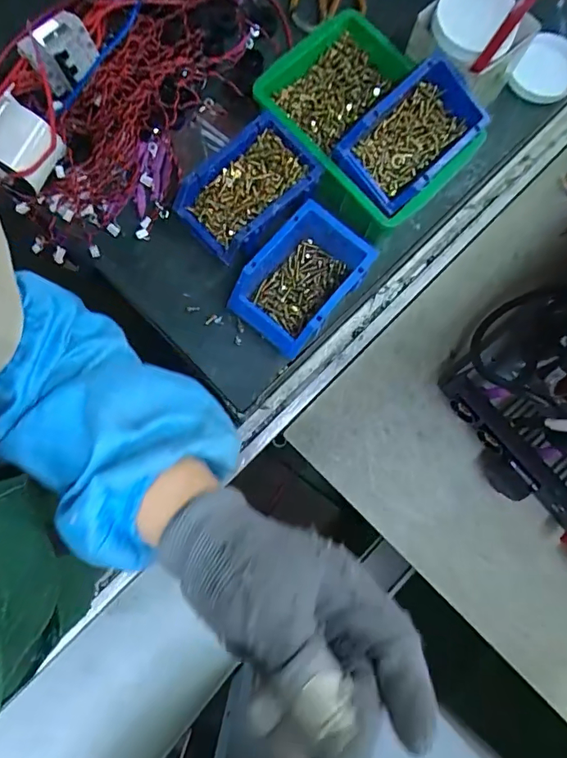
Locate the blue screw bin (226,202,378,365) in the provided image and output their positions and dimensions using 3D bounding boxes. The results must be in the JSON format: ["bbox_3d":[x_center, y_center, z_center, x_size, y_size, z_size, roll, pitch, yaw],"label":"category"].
[{"bbox_3d":[0.022,-0.120,0.576,0.113,0.068,0.158,39,82,4],"label":"blue screw bin"}]

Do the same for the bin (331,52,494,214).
[{"bbox_3d":[0.161,-0.296,0.577,0.120,0.056,0.188,44,82,5],"label":"bin"}]

